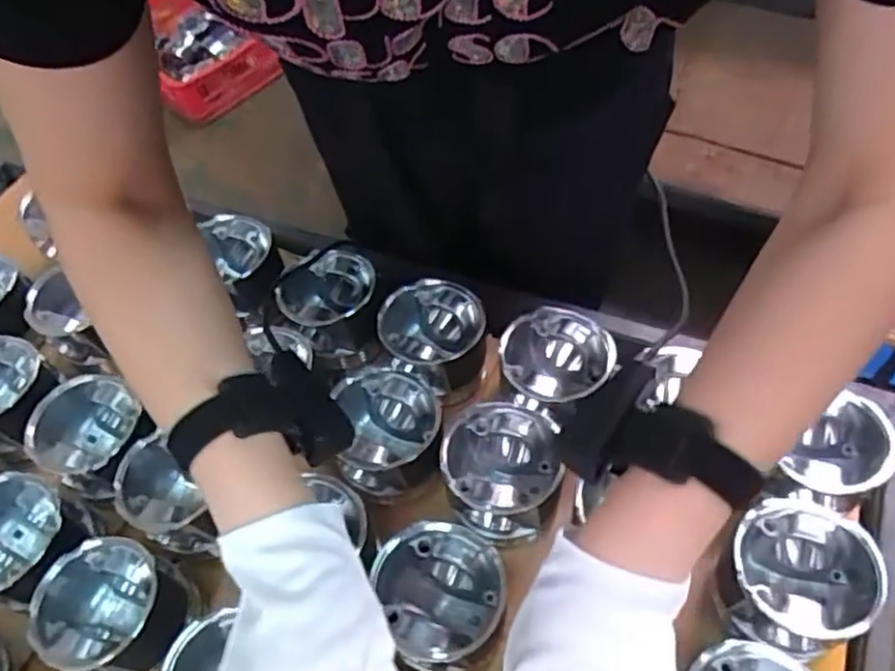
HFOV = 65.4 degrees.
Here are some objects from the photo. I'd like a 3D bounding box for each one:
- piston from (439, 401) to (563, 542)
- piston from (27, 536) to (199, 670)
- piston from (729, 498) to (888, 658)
[{"bbox_3d":[0.044,0.113,0.562,0.094,0.065,0.095,5,57,9],"label":"piston"},{"bbox_3d":[-0.248,0.213,0.534,0.104,0.076,0.091,9,58,11],"label":"piston"},{"bbox_3d":[0.245,0.172,0.494,0.093,0.066,0.093,-2,56,4],"label":"piston"}]

